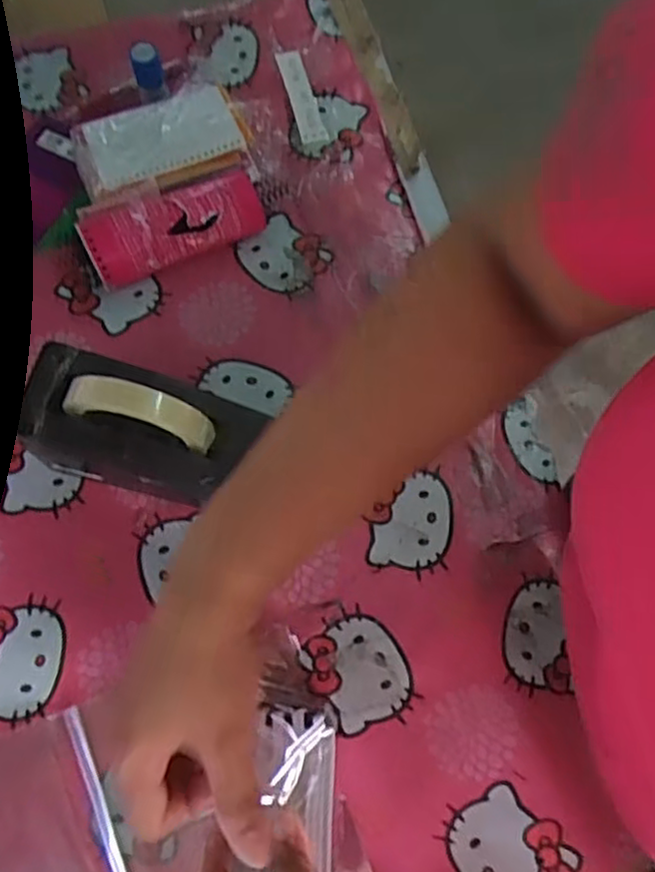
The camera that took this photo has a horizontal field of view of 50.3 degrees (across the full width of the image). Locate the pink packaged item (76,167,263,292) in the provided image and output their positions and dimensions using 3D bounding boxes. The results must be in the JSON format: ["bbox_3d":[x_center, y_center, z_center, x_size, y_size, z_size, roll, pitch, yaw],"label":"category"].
[{"bbox_3d":[-0.133,-0.184,0.618,0.156,0.054,0.053,-23,73,-10],"label":"pink packaged item"}]

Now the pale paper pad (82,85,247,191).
[{"bbox_3d":[-0.147,-0.269,0.623,0.128,0.011,0.070,-20,82,-5],"label":"pale paper pad"}]

